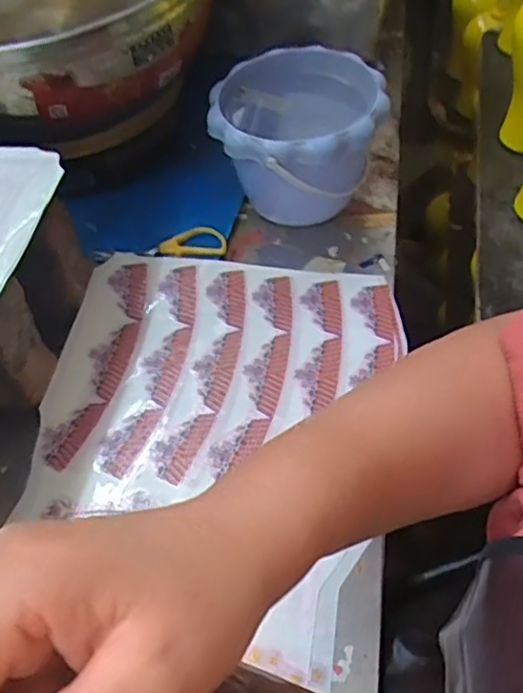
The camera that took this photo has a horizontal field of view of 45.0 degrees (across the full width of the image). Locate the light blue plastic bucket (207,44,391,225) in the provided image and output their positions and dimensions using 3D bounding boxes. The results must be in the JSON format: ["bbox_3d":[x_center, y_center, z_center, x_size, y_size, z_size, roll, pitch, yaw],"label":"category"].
[{"bbox_3d":[0.030,-0.185,0.593,0.142,0.129,0.147,-1,53,1],"label":"light blue plastic bucket"}]

